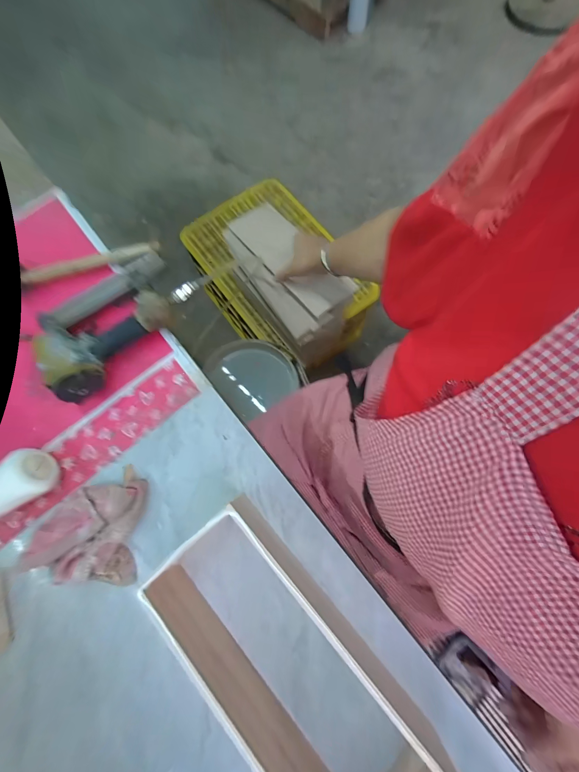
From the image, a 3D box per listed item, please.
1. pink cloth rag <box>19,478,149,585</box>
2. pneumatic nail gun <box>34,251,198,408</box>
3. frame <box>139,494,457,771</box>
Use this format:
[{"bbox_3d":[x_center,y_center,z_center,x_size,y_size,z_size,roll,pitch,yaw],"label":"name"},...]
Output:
[{"bbox_3d":[-0.260,0.186,0.368,0.127,0.027,0.119,2,75,2],"label":"pink cloth rag"},{"bbox_3d":[-0.273,-0.108,0.440,0.238,0.061,0.162,-42,78,-9],"label":"pneumatic nail gun"},{"bbox_3d":[0.005,0.295,0.303,0.124,0.091,0.332,-43,78,-9],"label":"frame"}]

